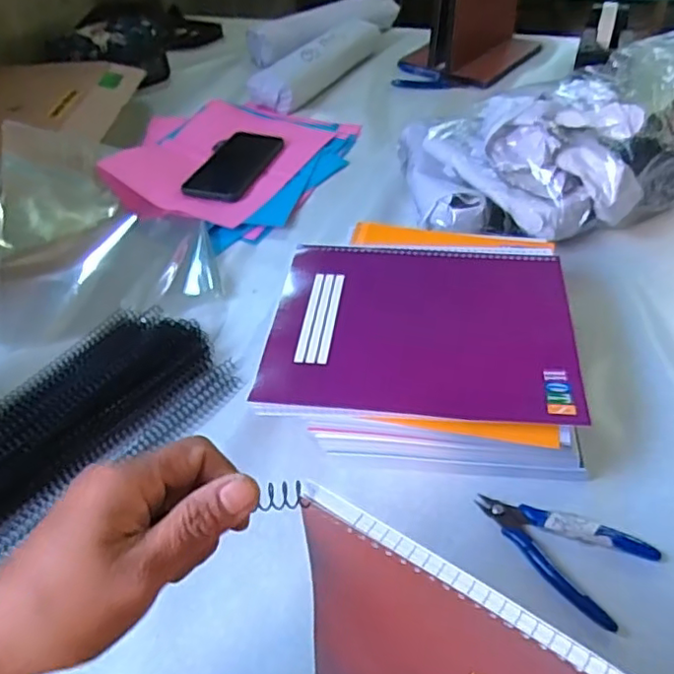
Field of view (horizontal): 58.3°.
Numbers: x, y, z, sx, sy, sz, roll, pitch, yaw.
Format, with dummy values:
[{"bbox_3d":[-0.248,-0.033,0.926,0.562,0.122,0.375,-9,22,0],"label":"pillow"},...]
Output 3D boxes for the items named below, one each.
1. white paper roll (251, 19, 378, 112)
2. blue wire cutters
[{"bbox_3d":[-0.033,-0.465,1.017,0.088,0.057,0.308,19,51,23],"label":"white paper roll"},{"bbox_3d":[0.157,0.147,0.431,0.116,0.009,0.066,26,54,27],"label":"blue wire cutters"}]

